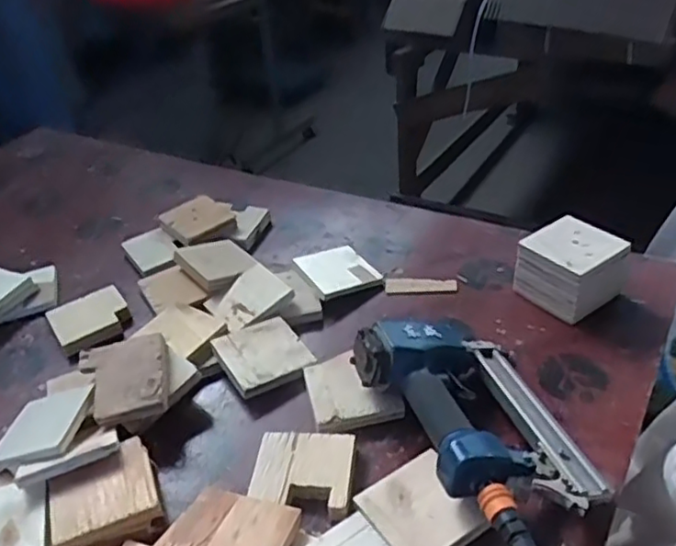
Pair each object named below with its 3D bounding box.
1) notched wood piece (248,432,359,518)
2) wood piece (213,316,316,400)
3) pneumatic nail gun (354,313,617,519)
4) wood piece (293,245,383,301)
[{"bbox_3d":[-0.032,0.181,0.610,0.093,0.017,0.077,1,36,9],"label":"notched wood piece"},{"bbox_3d":[-0.082,0.091,0.736,0.091,0.021,0.091,-23,39,-23],"label":"wood piece"},{"bbox_3d":[0.133,0.129,0.619,0.154,0.080,0.240,-19,38,-18],"label":"pneumatic nail gun"},{"bbox_3d":[0.001,-0.002,0.855,0.089,0.014,0.099,-16,39,-23],"label":"wood piece"}]

